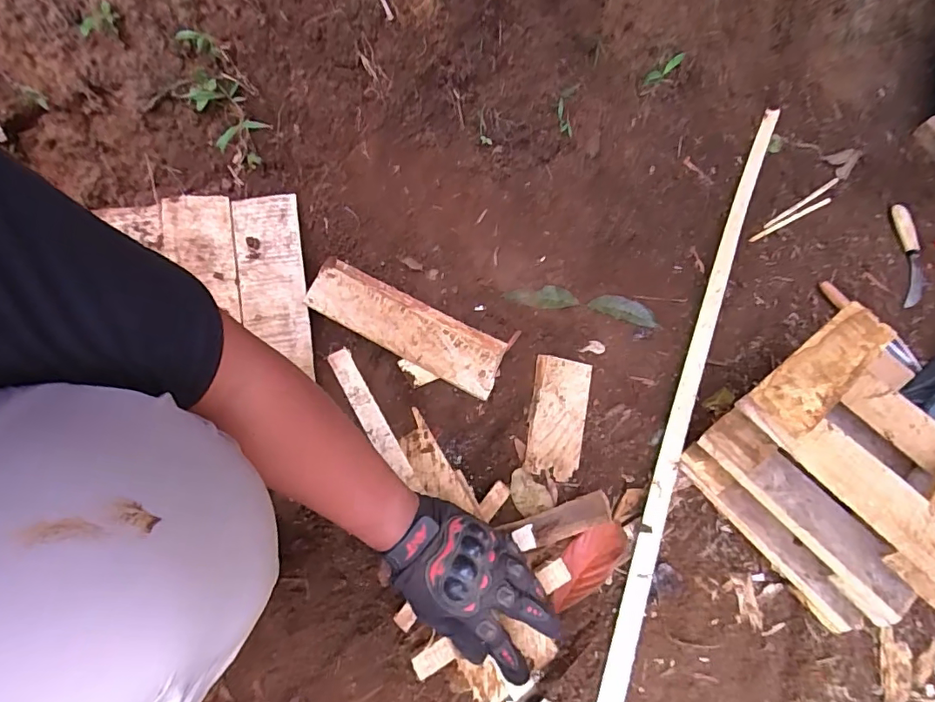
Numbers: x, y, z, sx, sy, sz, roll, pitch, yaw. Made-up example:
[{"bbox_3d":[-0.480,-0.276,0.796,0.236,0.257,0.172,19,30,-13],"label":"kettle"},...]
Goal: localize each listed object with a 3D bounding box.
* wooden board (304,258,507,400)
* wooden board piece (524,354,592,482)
[{"bbox_3d":[-0.085,-0.034,0.698,0.279,0.013,0.084,27,78,2],"label":"wooden board"},{"bbox_3d":[0.122,0.084,0.681,0.075,0.013,0.169,9,57,8],"label":"wooden board piece"}]

